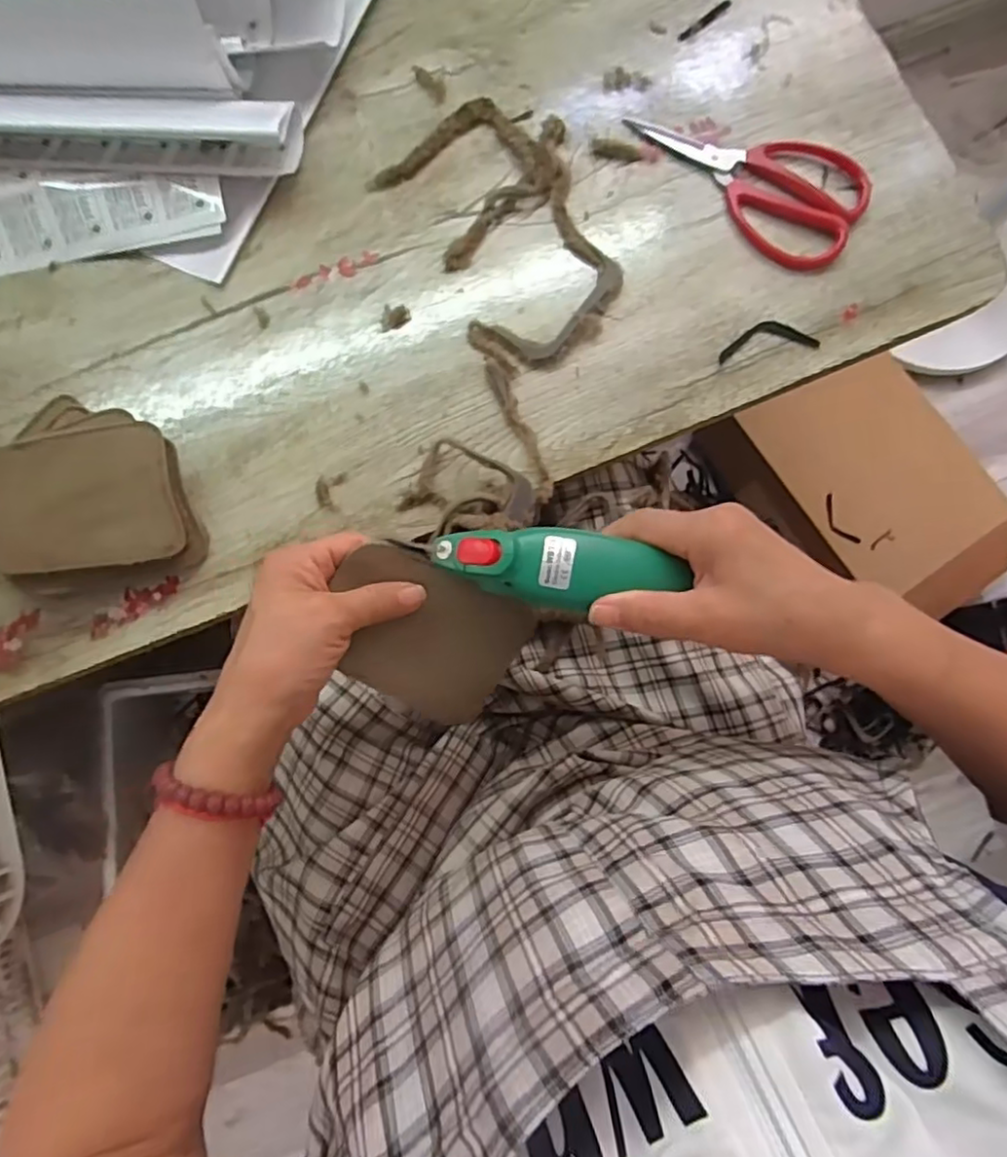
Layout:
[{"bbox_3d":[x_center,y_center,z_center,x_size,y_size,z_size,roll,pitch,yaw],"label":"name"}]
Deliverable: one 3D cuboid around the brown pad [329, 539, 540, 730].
[{"bbox_3d":[-0.044,0.034,0.371,0.106,0.004,0.082,23,98,-15],"label":"brown pad"}]

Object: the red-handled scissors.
[{"bbox_3d":[0.181,-0.306,0.495,0.183,0.013,0.089,32,81,4],"label":"red-handled scissors"}]

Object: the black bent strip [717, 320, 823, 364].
[{"bbox_3d":[0.191,-0.175,0.479,0.075,0.005,0.025,-11,81,-3],"label":"black bent strip"}]

